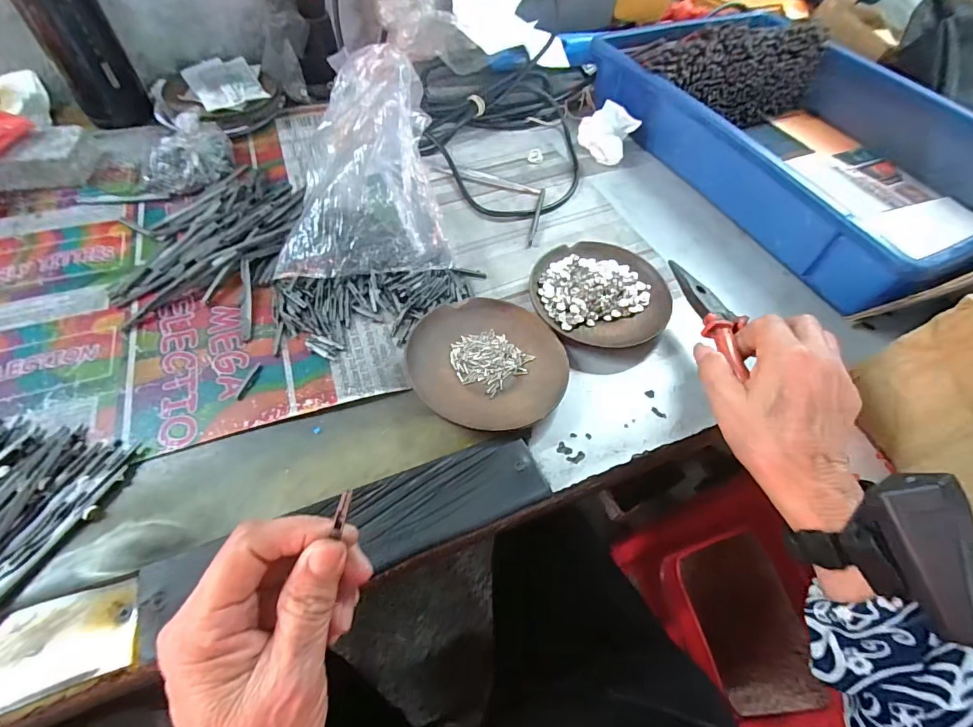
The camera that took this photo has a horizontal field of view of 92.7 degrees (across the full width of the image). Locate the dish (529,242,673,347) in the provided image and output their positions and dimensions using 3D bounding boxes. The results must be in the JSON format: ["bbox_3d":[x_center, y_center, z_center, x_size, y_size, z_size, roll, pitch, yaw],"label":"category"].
[{"bbox_3d":[0.094,-0.061,0.394,0.111,0.015,0.113,2,54,-2],"label":"dish"}]

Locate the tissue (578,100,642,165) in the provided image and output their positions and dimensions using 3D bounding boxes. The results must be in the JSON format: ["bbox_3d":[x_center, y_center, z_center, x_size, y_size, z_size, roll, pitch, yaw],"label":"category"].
[{"bbox_3d":[0.135,-0.256,0.518,0.062,0.042,0.063,13,54,6],"label":"tissue"}]

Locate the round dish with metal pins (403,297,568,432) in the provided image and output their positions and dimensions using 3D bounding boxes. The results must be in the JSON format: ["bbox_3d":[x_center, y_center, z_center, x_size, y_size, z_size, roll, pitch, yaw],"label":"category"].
[{"bbox_3d":[0.001,-0.002,0.339,0.111,0.018,0.111,2,54,-2],"label":"round dish with metal pins"}]

